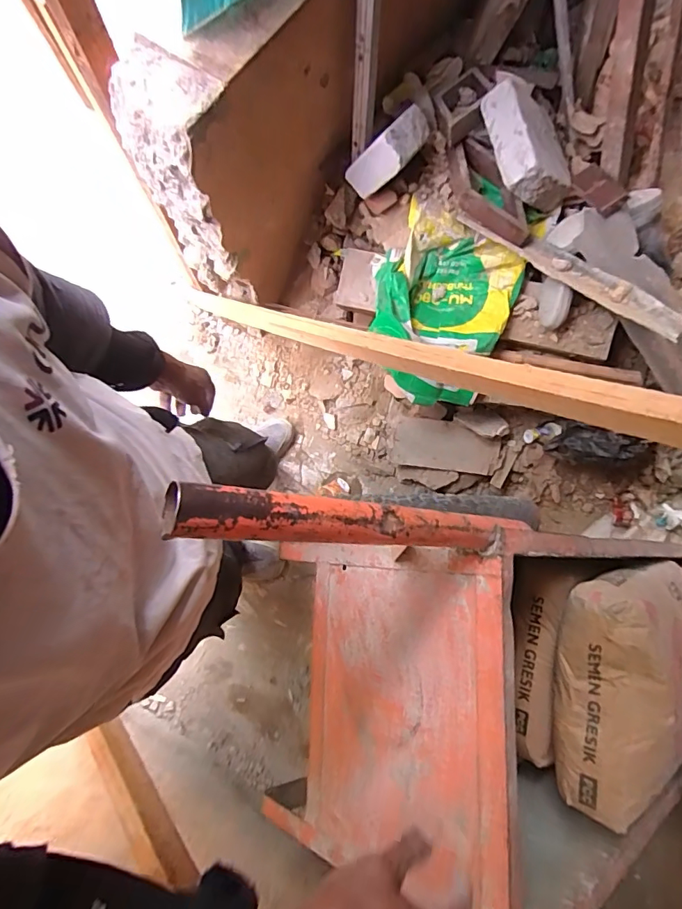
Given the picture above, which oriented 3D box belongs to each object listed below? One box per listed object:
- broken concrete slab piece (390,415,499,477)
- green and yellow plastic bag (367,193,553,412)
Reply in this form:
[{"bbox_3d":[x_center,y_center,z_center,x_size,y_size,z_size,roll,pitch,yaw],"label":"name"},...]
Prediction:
[{"bbox_3d":[0.313,-0.025,1.401,0.312,0.052,0.146,8,96,3],"label":"broken concrete slab piece"},{"bbox_3d":[0.259,-0.406,1.172,0.333,0.196,0.421,20,73,5],"label":"green and yellow plastic bag"}]

